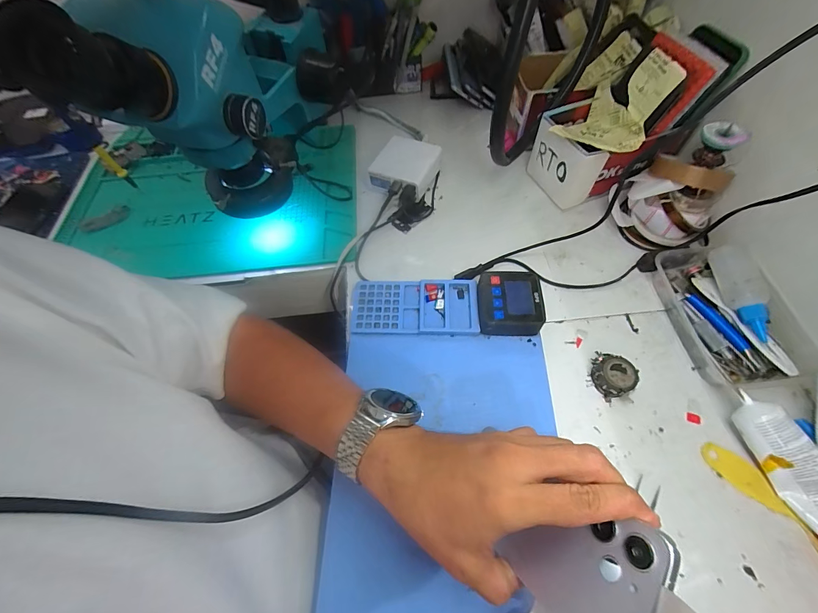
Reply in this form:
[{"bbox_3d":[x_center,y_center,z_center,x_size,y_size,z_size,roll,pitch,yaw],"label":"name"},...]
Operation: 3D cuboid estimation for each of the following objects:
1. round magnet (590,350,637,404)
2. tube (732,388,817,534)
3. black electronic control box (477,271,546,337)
[{"bbox_3d":[0.216,0.072,0.369,0.040,0.024,0.045,-30,63,-14],"label":"round magnet"},{"bbox_3d":[0.345,0.146,0.308,0.033,0.034,0.137,-21,74,-9],"label":"tube"},{"bbox_3d":[0.115,-0.003,0.402,0.070,0.032,0.072,1,60,3],"label":"black electronic control box"}]

